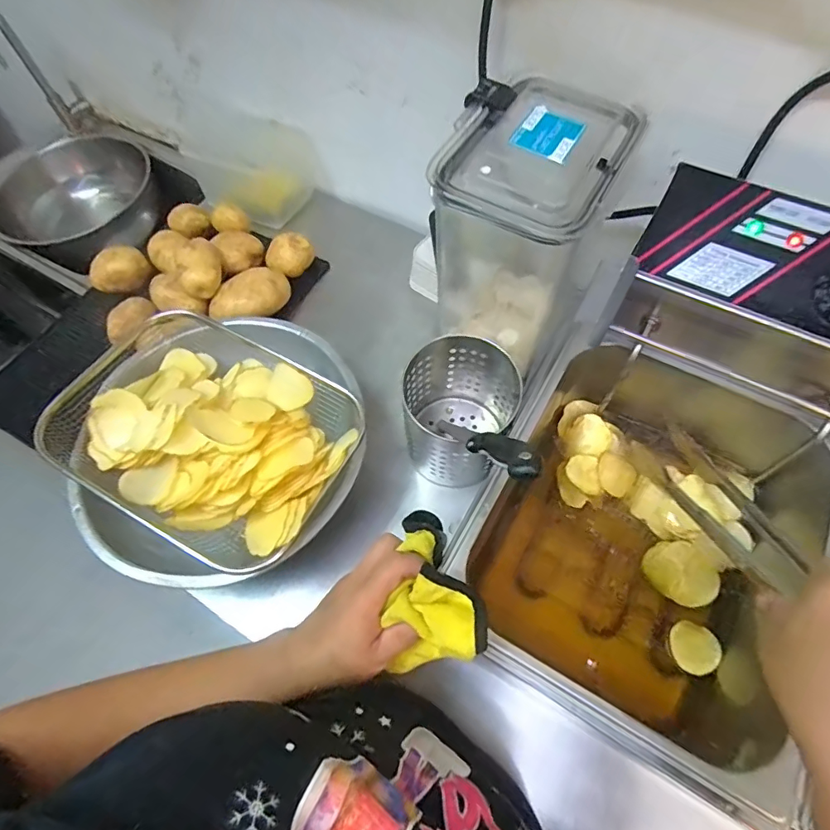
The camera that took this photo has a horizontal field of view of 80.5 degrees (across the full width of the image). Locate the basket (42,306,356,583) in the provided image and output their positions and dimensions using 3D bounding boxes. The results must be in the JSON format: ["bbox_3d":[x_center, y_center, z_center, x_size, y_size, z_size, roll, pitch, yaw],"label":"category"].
[{"bbox_3d":[-0.207,0.018,0.513,0.287,0.072,0.222,27,66,14],"label":"basket"}]

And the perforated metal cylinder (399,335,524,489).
[{"bbox_3d":[0.044,-0.005,0.556,0.118,0.143,0.128,0,63,0],"label":"perforated metal cylinder"}]

